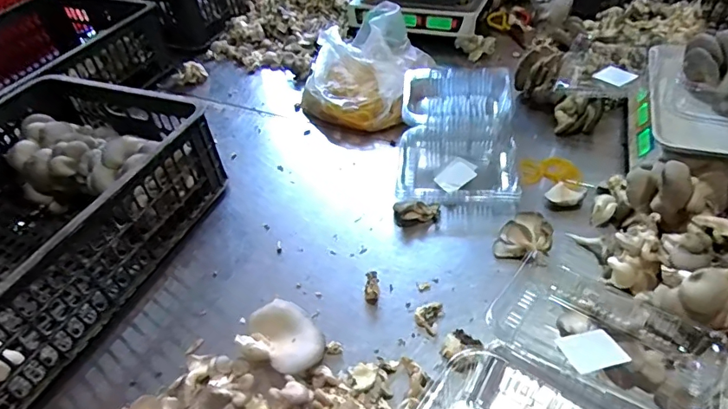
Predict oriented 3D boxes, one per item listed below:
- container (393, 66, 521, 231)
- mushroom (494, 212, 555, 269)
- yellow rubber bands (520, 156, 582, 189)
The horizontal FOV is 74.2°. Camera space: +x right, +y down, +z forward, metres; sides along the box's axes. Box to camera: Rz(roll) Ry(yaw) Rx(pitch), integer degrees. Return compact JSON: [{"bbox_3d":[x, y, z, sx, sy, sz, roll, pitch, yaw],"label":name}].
[{"bbox_3d":[0.162,-0.119,0.839,0.195,0.079,0.327,3,45,11],"label":"container"},{"bbox_3d":[0.229,0.048,0.690,0.073,0.047,0.063,9,47,17],"label":"mushroom"},{"bbox_3d":[0.309,-0.055,0.803,0.096,0.015,0.069,-4,44,4],"label":"yellow rubber bands"}]

